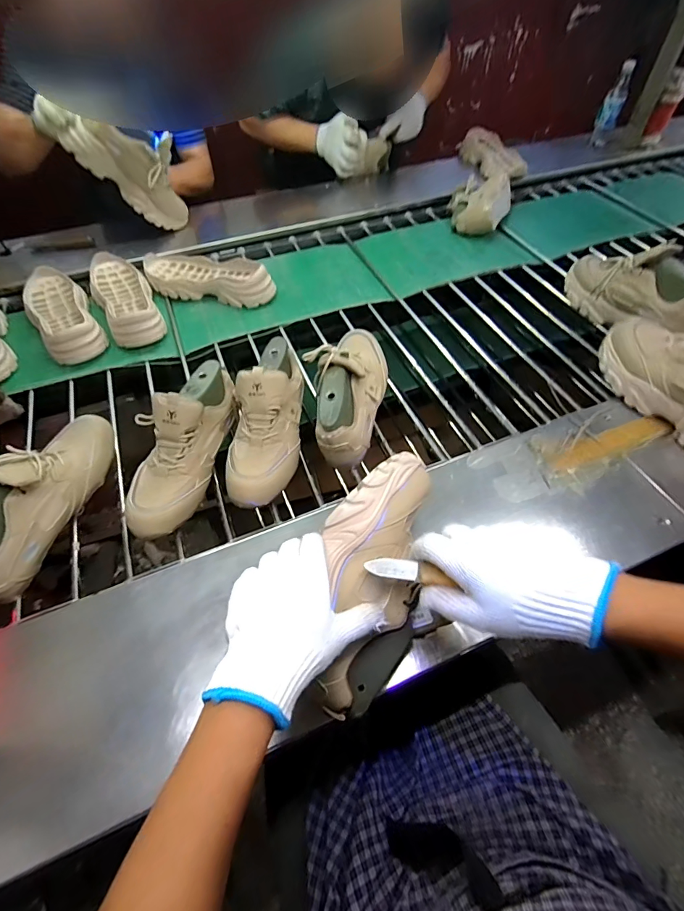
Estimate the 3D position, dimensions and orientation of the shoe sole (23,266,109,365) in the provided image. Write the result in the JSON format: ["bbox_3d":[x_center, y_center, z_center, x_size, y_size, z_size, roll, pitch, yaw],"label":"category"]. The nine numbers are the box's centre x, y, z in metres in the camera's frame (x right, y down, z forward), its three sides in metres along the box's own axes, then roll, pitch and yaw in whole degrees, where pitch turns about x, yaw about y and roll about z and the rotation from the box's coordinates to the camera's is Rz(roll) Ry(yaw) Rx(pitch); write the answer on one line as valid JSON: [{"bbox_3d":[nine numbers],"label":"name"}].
[{"bbox_3d":[-0.593,-0.305,0.867,0.113,0.055,0.316,-27,57,-19],"label":"shoe sole"}]

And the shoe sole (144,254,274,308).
[{"bbox_3d":[-0.304,-0.410,0.944,0.307,0.053,0.136,12,53,10],"label":"shoe sole"}]

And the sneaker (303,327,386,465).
[{"bbox_3d":[0.013,-0.121,0.675,0.111,0.119,0.269,11,53,9],"label":"sneaker"}]

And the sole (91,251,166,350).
[{"bbox_3d":[-0.476,-0.348,0.898,0.110,0.059,0.296,-24,55,-17],"label":"sole"}]

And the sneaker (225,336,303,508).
[{"bbox_3d":[-0.110,-0.058,0.624,0.092,0.106,0.275,6,72,6],"label":"sneaker"}]

